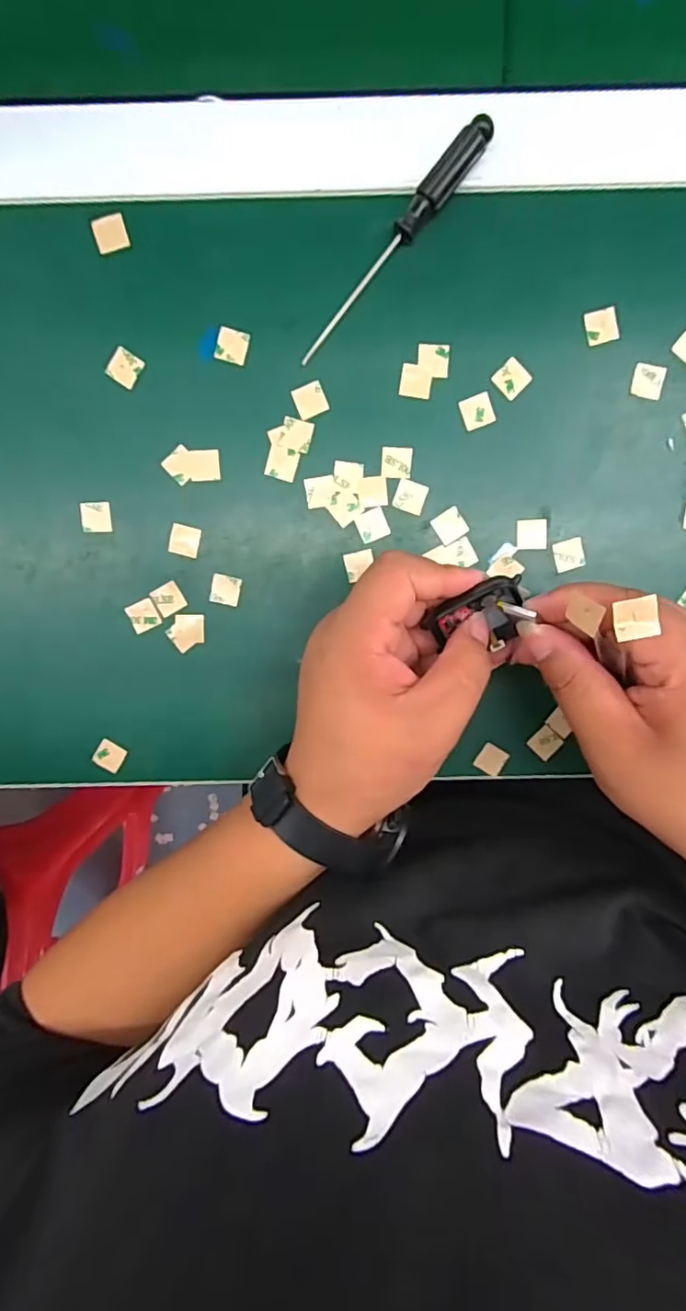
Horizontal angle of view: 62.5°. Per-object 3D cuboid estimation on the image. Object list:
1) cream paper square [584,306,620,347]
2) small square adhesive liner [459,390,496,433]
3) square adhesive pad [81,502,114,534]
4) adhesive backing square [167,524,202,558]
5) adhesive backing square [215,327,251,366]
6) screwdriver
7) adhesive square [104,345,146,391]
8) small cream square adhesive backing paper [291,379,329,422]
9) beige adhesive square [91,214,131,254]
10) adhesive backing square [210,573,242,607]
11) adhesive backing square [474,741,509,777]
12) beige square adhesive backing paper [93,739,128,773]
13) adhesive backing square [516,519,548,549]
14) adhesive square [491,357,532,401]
[{"bbox_3d":[0.129,-0.165,0.283,0.016,0.004,0.015,-12,100,8],"label":"cream paper square"},{"bbox_3d":[0.069,-0.125,0.290,0.016,0.004,0.016,-21,101,3],"label":"small square adhesive liner"},{"bbox_3d":[-0.130,-0.073,0.298,0.016,0.004,0.016,-4,95,-7],"label":"square adhesive pad"},{"bbox_3d":[-0.084,-0.061,0.301,0.015,0.004,0.015,12,89,-11],"label":"adhesive backing square"},{"bbox_3d":[-0.056,-0.156,0.285,0.016,0.004,0.015,15,100,-5],"label":"adhesive backing square"},{"bbox_3d":[0.024,-0.197,0.272,0.014,0.012,0.130,41,97,-6],"label":"screwdriver"},{"bbox_3d":[-0.111,-0.146,0.288,0.015,0.004,0.015,34,92,-15],"label":"adhesive square"},{"bbox_3d":[-0.017,-0.131,0.289,0.016,0.004,0.015,-23,100,1],"label":"small cream square adhesive backing paper"},{"bbox_3d":[-0.114,-0.208,0.279,0.015,0.004,0.015,-17,105,-2],"label":"beige adhesive square"},{"bbox_3d":[-0.063,-0.035,0.304,0.016,0.004,0.015,12,93,-8],"label":"adhesive backing square"},{"bbox_3d":[0.084,0.058,0.318,0.016,0.004,0.015,30,93,-4],"label":"adhesive backing square"},{"bbox_3d":[-0.131,0.057,0.318,0.016,0.004,0.015,33,91,-12],"label":"beige square adhesive backing paper"},{"bbox_3d":[0.100,-0.064,0.299,0.016,0.004,0.016,-1,95,3],"label":"adhesive backing square"},{"bbox_3d":[0.086,-0.141,0.287,0.016,0.004,0.015,-44,95,6],"label":"adhesive square"}]

